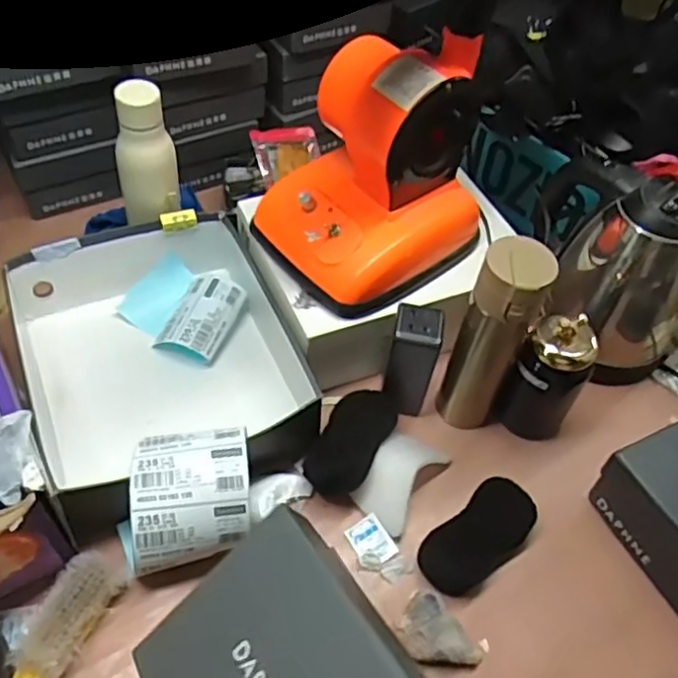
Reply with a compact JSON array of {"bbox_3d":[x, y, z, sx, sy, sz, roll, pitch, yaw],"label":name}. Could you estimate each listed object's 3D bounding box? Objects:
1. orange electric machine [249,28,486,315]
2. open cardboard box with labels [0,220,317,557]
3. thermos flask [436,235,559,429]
[{"bbox_3d":[0.036,-0.174,0.677,0.198,0.199,0.176,-34,62,-28],"label":"orange electric machine"},{"bbox_3d":[-0.200,0.016,0.731,0.269,0.096,0.318,-18,56,-19],"label":"open cardboard box with labels"},{"bbox_3d":[0.150,0.007,0.668,0.066,0.240,0.056,20,53,10],"label":"thermos flask"}]

